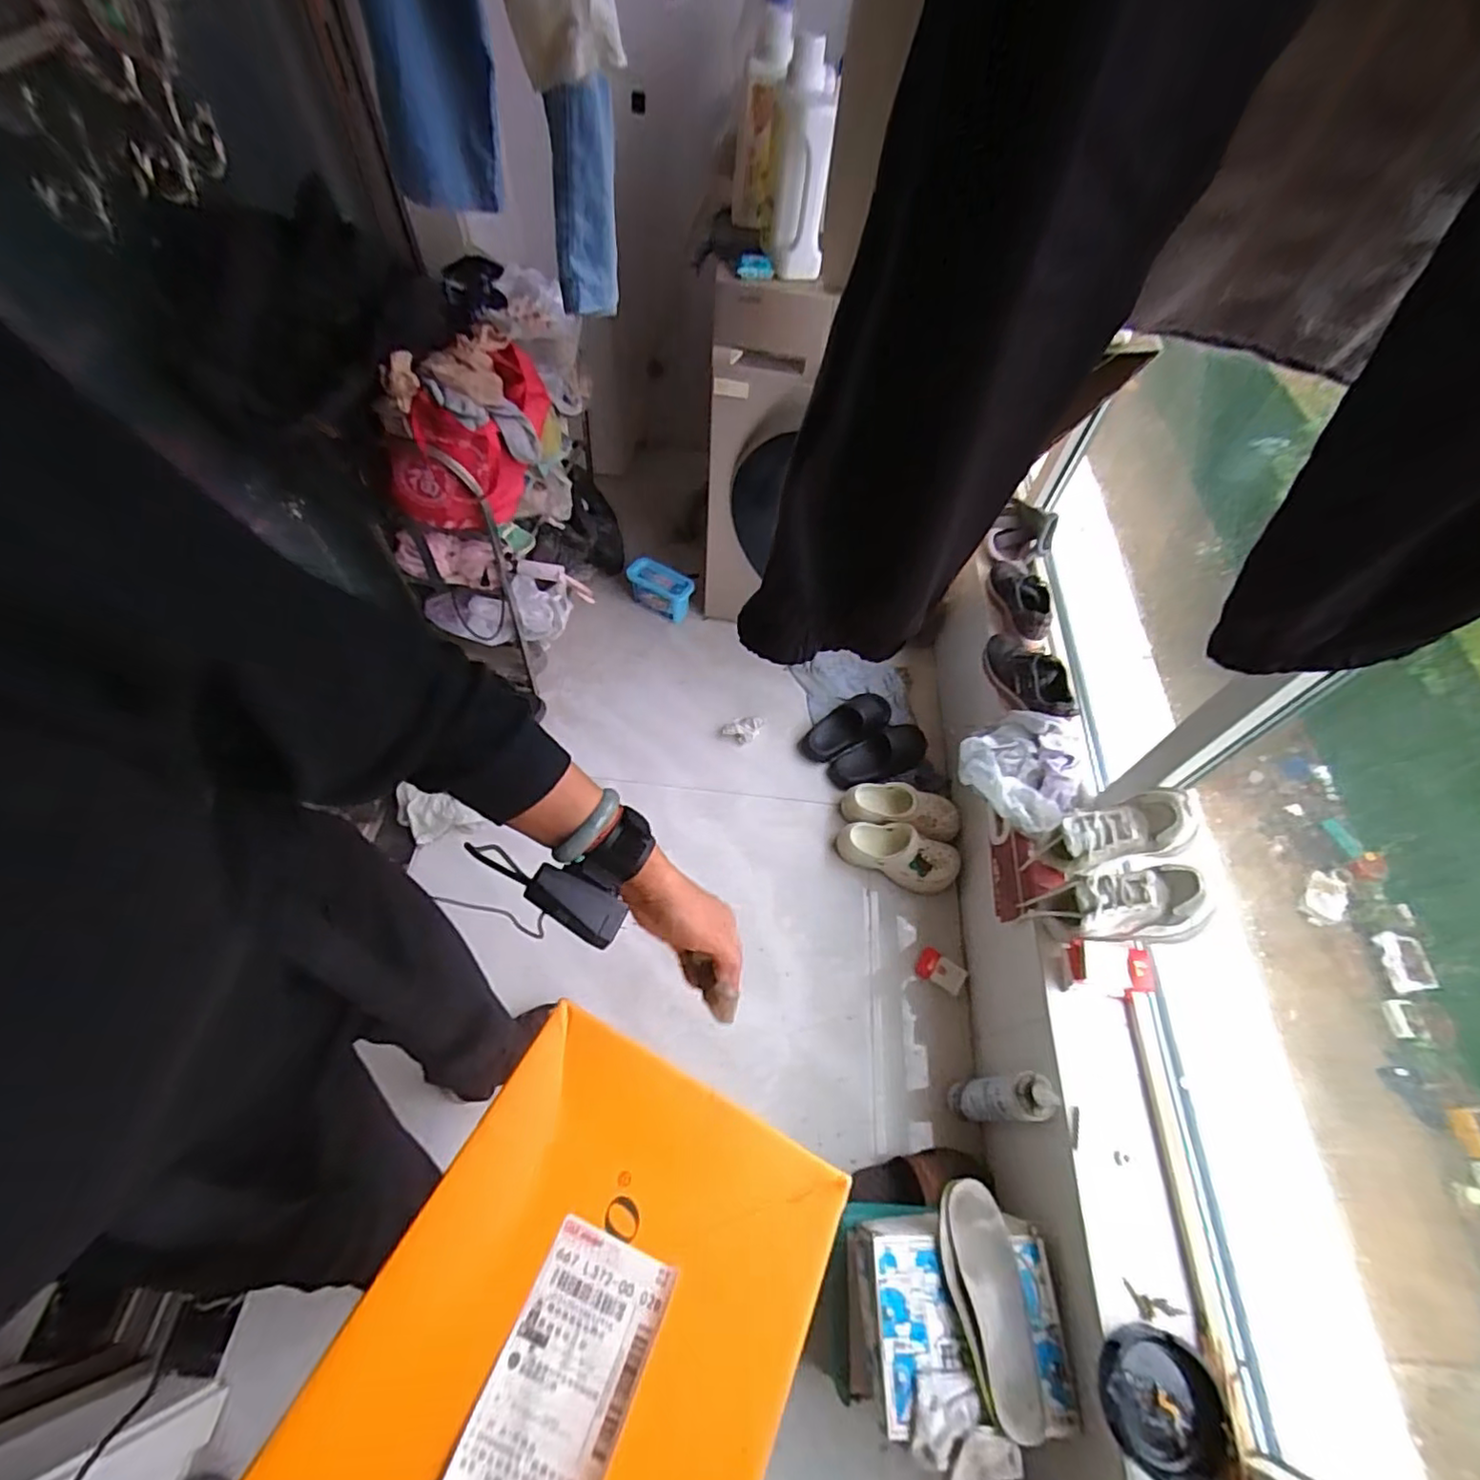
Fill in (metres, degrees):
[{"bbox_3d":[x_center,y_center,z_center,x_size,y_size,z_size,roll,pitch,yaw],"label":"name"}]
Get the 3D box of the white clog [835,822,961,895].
[{"bbox_3d":[0.354,0.256,1.411,0.267,0.124,0.107,19,60,7],"label":"white clog"}]

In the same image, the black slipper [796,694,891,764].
[{"bbox_3d":[0.281,-0.037,1.585,0.262,0.062,0.112,-31,66,-20],"label":"black slipper"}]

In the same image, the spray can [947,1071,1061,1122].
[{"bbox_3d":[0.436,0.610,1.068,0.061,0.303,0.071,3,59,-3],"label":"spray can"}]

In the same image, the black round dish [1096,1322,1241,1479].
[{"bbox_3d":[0.518,0.809,0.775,0.134,0.050,0.147,2,59,-3],"label":"black round dish"}]

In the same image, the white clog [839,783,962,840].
[{"bbox_3d":[0.374,0.163,1.465,0.264,0.085,0.111,15,59,5],"label":"white clog"}]

